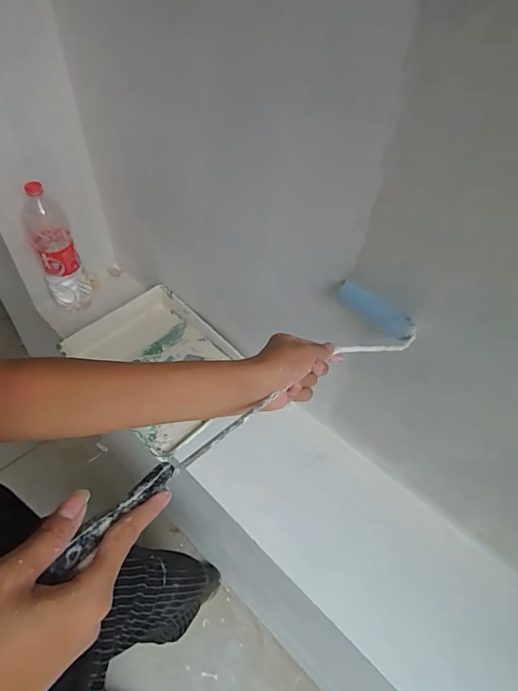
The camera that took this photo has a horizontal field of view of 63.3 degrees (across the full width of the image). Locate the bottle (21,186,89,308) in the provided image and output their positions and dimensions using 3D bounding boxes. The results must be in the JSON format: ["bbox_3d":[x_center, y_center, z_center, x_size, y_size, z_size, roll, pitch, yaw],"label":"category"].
[{"bbox_3d":[-0.450,-0.199,0.942,0.089,0.327,0.068,-20,56,-20],"label":"bottle"}]

